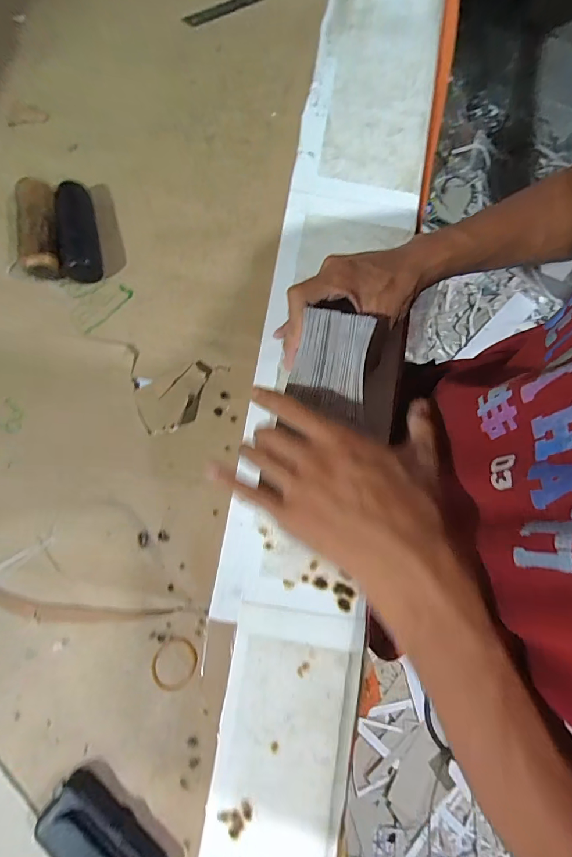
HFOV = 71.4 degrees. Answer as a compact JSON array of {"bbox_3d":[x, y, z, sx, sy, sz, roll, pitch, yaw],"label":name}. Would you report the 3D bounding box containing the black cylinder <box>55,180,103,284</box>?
[{"bbox_3d":[-0.216,-0.204,0.411,0.038,0.026,0.105,-10,79,-3],"label":"black cylinder"}]

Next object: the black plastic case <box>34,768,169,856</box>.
[{"bbox_3d":[-0.142,0.323,0.308,0.104,0.025,0.046,40,81,6],"label":"black plastic case"}]

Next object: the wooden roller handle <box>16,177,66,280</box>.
[{"bbox_3d":[-0.250,-0.204,0.407,0.035,0.044,0.096,-4,79,-2],"label":"wooden roller handle"}]

